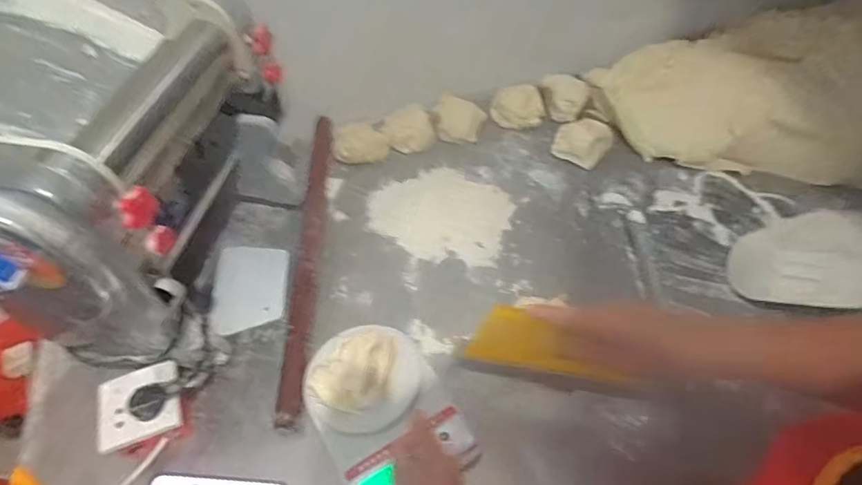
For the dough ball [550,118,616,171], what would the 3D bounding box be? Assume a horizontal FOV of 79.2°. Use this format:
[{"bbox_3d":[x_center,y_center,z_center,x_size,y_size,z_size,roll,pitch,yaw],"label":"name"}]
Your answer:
[{"bbox_3d":[0.269,-0.182,0.916,0.089,0.047,0.084,0,52,0],"label":"dough ball"}]

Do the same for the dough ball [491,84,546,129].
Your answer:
[{"bbox_3d":[0.159,-0.257,0.976,0.094,0.037,0.089,-2,51,2],"label":"dough ball"}]

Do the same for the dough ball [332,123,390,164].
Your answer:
[{"bbox_3d":[-0.128,-0.180,0.920,0.093,0.049,0.057,-12,52,-6],"label":"dough ball"}]

